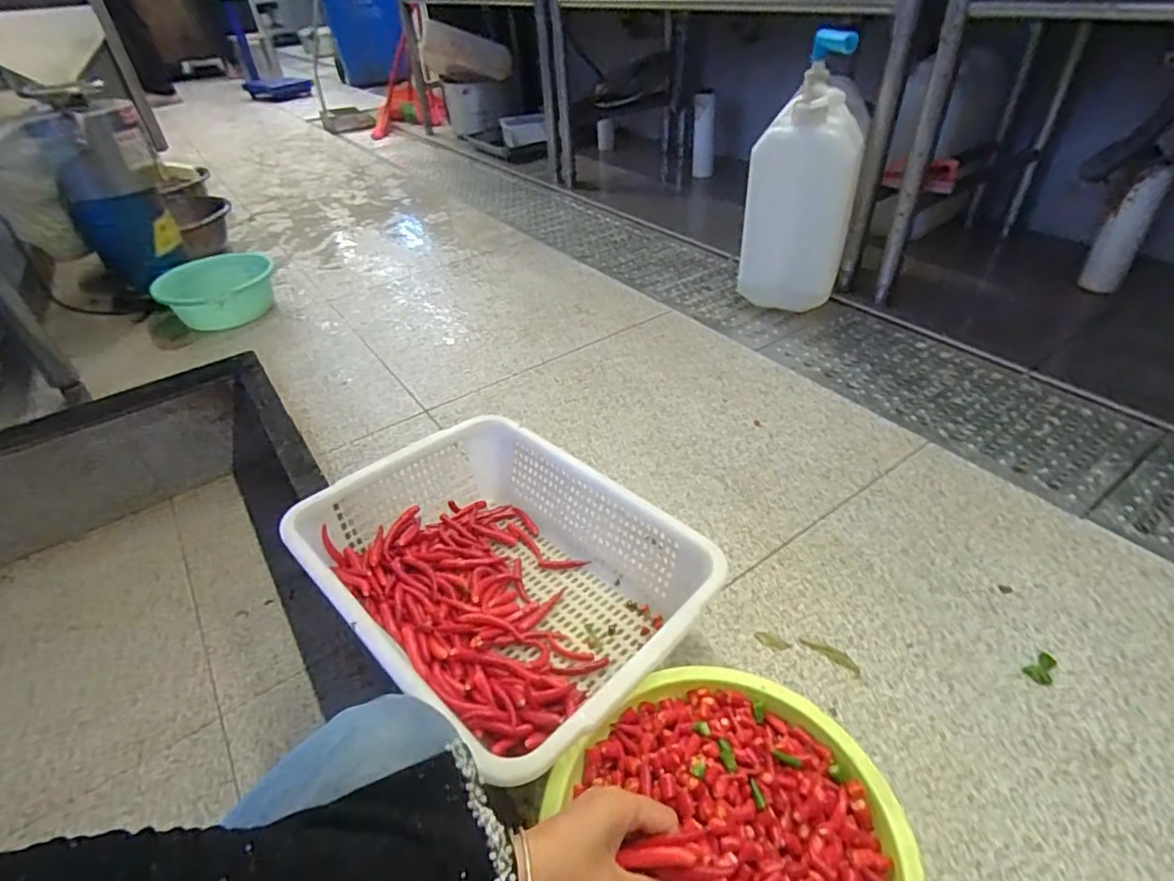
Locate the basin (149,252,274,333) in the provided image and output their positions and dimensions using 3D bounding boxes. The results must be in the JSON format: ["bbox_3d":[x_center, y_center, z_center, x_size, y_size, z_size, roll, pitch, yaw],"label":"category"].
[{"bbox_3d":[-0.873,-0.356,1.402,0.253,0.102,0.226,-19,41,-17],"label":"basin"}]

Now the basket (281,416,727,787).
[{"bbox_3d":[-0.095,0.161,0.686,0.319,0.145,0.426,-34,47,-31],"label":"basket"}]

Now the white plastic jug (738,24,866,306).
[{"bbox_3d":[0.414,-0.468,1.131,0.133,0.483,0.165,-26,44,-24],"label":"white plastic jug"}]

